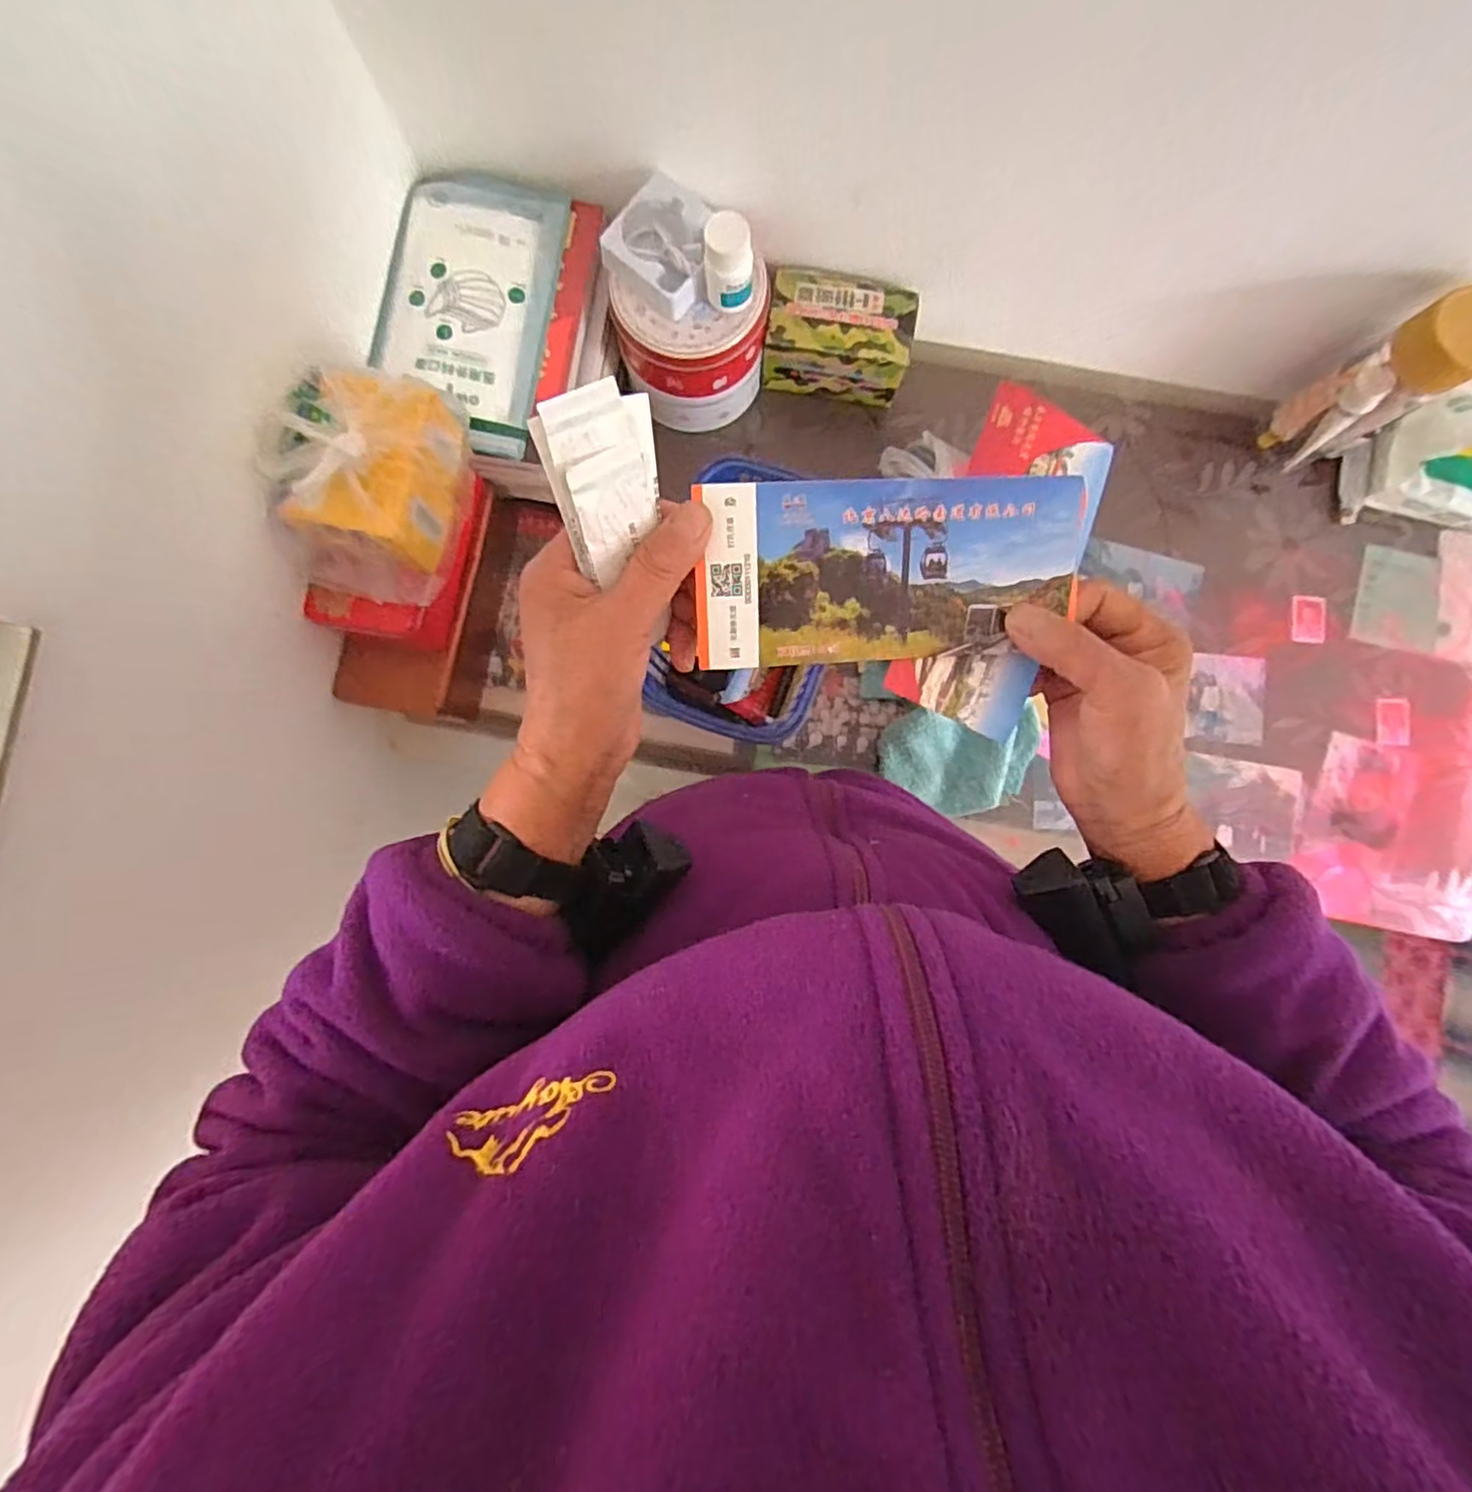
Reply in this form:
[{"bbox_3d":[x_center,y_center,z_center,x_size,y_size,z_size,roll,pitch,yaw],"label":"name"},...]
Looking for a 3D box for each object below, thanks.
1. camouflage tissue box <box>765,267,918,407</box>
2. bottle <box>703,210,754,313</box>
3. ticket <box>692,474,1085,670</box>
[{"bbox_3d":[0.097,-0.386,0.641,0.129,0.086,0.080,7,86,0],"label":"camouflage tissue box"},{"bbox_3d":[-0.005,-0.373,0.522,0.038,0.065,0.031,-1,86,-1],"label":"bottle"},{"bbox_3d":[0.068,-0.076,0.295,0.165,0.004,0.076,-4,111,-6],"label":"ticket"}]

